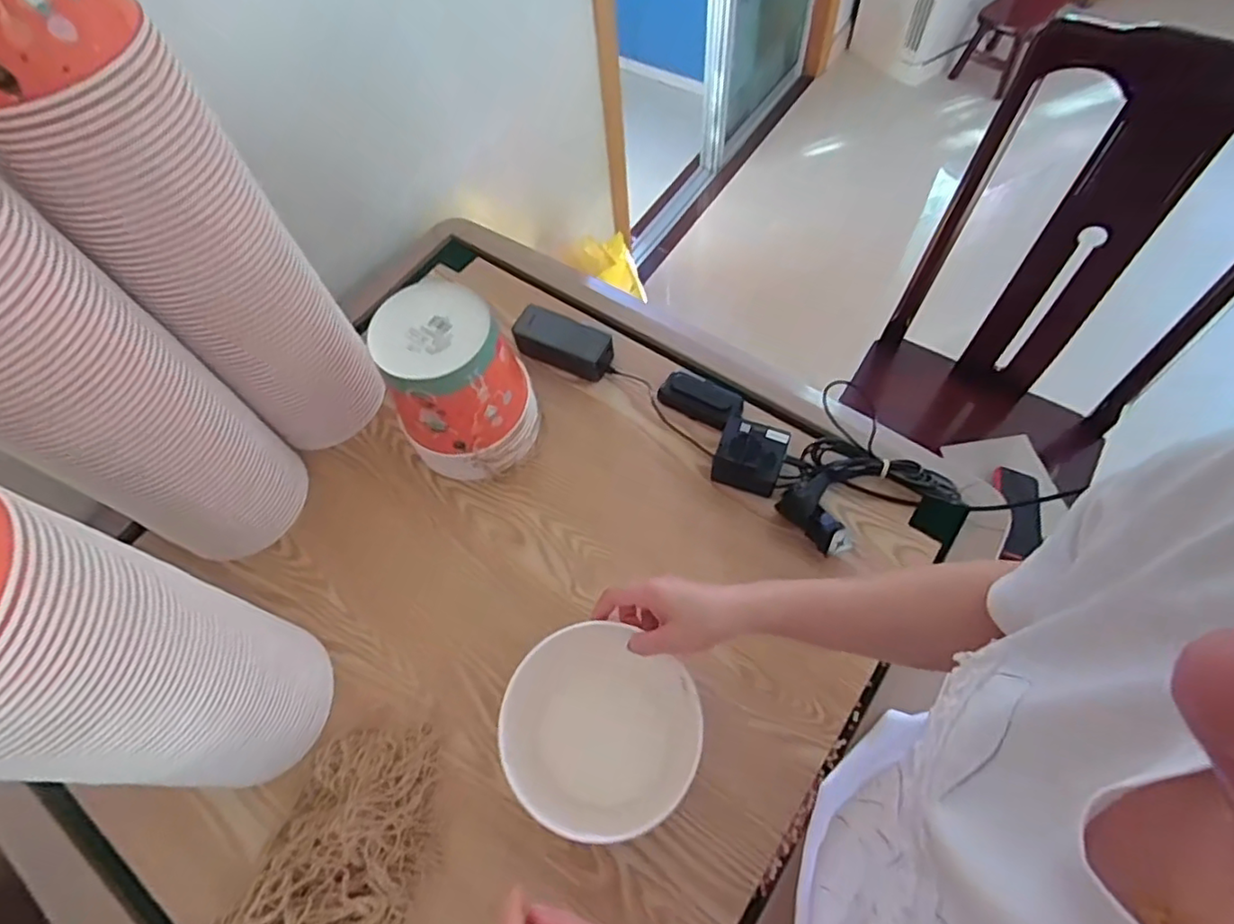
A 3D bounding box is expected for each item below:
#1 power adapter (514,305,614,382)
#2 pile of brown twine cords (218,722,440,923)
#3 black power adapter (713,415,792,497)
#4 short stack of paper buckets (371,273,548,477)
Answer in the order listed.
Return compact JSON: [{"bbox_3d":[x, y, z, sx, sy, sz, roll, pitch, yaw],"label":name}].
[{"bbox_3d":[-0.070,-0.160,0.868,0.137,0.054,0.055,22,66,14],"label":"power adapter"},{"bbox_3d":[-0.267,0.391,0.577,0.151,0.072,0.303,16,65,11],"label":"pile of brown twine cords"},{"bbox_3d":[0.160,-0.008,0.766,0.078,0.059,0.071,17,65,12],"label":"black power adapter"},{"bbox_3d":[-0.181,-0.084,0.747,0.155,0.200,0.141,-29,65,-11],"label":"short stack of paper buckets"}]

